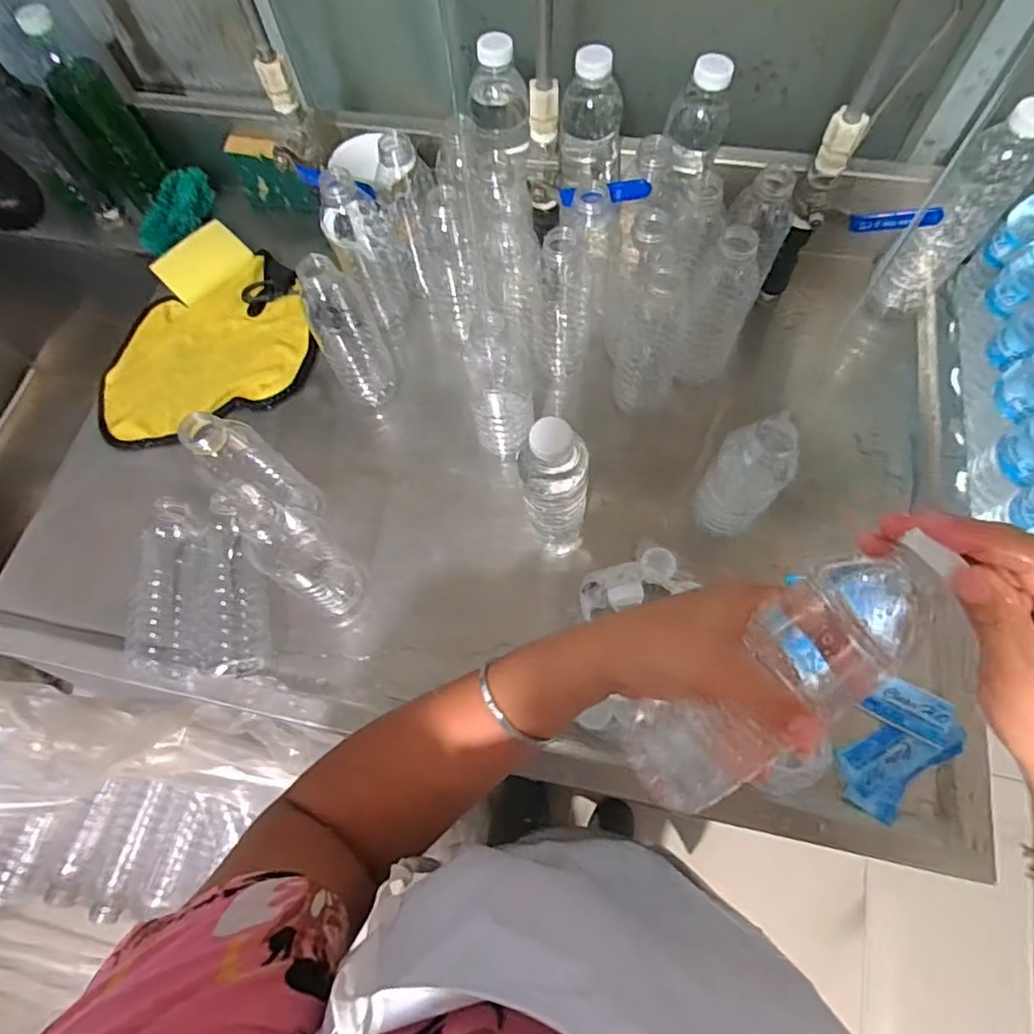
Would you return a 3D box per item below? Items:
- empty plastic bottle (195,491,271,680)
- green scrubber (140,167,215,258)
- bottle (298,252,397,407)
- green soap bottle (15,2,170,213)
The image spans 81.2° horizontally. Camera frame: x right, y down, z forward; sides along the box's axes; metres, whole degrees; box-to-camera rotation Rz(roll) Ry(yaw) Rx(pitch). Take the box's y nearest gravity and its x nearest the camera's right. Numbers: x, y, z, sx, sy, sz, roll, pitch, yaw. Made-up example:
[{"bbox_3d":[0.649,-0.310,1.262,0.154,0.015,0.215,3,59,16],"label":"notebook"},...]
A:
[{"bbox_3d":[-0.268,0.057,0.554,0.068,0.060,0.171,-6,68,0],"label":"empty plastic bottle"},{"bbox_3d":[-0.415,-0.371,0.728,0.062,0.026,0.121,12,69,8],"label":"green scrubber"},{"bbox_3d":[-0.164,-0.182,0.580,0.056,0.164,0.068,-25,69,-7],"label":"bottle"},{"bbox_3d":[-0.471,-0.456,0.674,0.065,0.186,0.054,-34,70,-11],"label":"green soap bottle"}]

